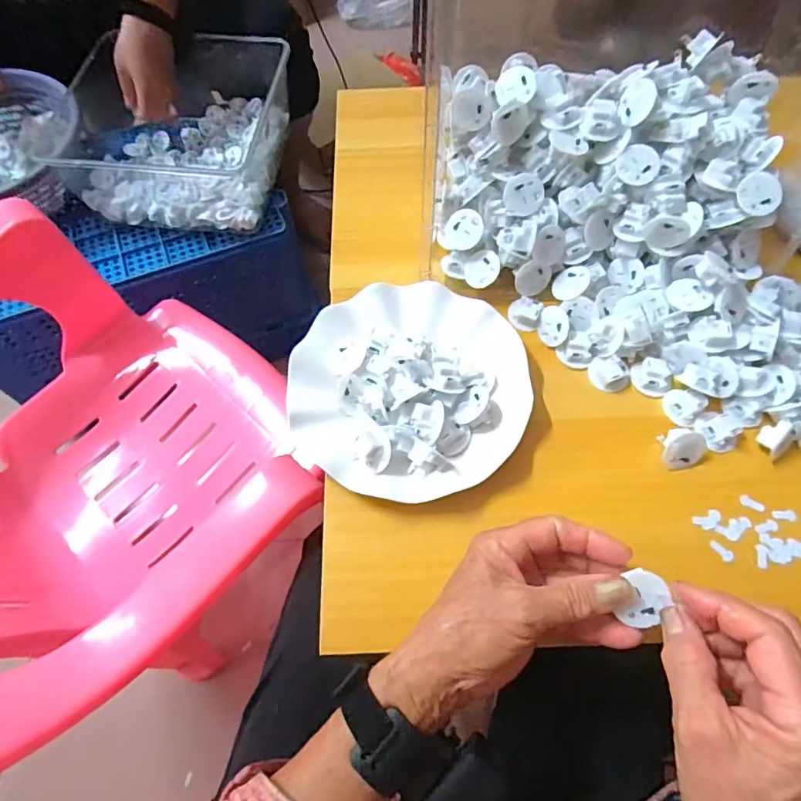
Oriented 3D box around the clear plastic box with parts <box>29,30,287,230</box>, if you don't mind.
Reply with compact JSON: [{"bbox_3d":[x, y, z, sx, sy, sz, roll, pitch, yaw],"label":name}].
[{"bbox_3d":[-0.346,-0.432,0.819,0.326,0.134,0.334,3,64,1],"label":"clear plastic box with parts"}]

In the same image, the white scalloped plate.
[{"bbox_3d":[0.007,-0.016,0.395,0.178,0.030,0.176,0,64,0],"label":"white scalloped plate"}]

